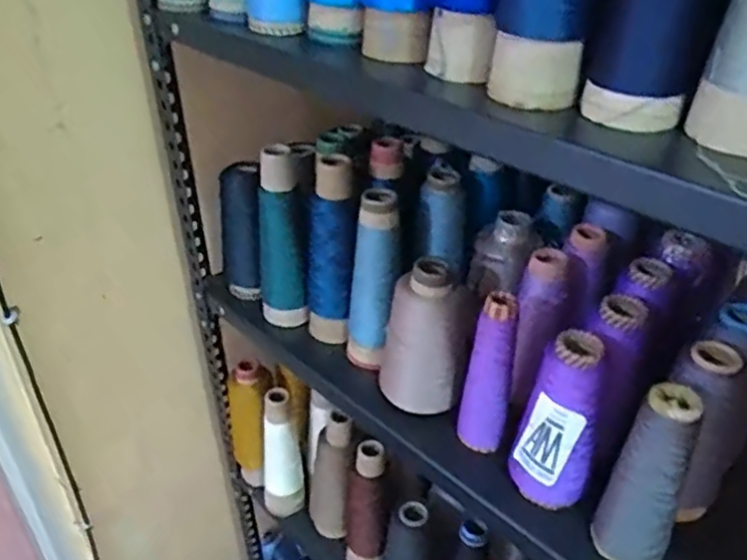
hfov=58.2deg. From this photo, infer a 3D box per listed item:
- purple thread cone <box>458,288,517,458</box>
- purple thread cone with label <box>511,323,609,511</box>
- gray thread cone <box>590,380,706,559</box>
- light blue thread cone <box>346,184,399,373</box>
[{"bbox_3d":[0.111,0.092,0.656,0.042,0.172,0.037,7,35,10],"label":"purple thread cone"},{"bbox_3d":[0.167,0.128,0.606,0.074,0.164,0.058,10,36,14],"label":"purple thread cone with label"},{"bbox_3d":[0.231,0.164,0.560,0.061,0.169,0.058,17,38,22],"label":"gray thread cone"},{"bbox_3d":[-0.002,0.010,0.743,0.057,0.211,0.057,-1,34,-2],"label":"light blue thread cone"}]

